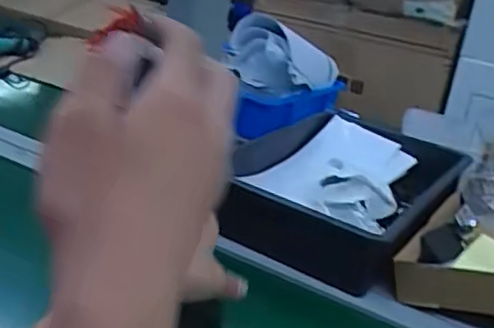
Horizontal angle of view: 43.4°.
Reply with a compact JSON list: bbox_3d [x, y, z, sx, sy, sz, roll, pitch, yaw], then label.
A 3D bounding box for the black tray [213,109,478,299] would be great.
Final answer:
[{"bbox_3d":[0.148,0.037,0.939,0.276,0.097,0.406,19,25,25],"label":"black tray"}]

